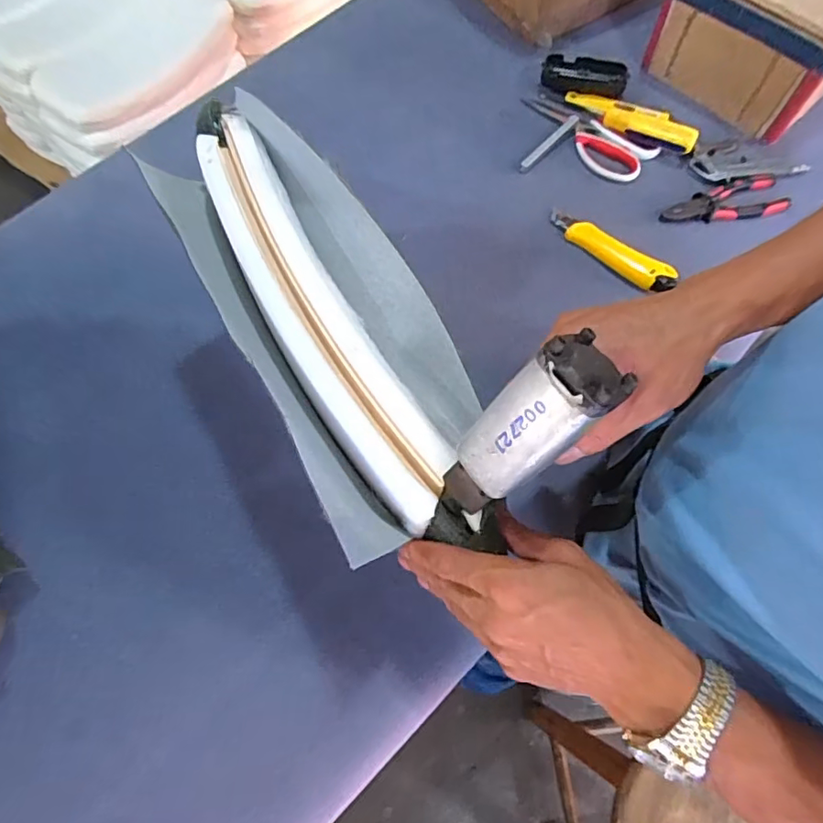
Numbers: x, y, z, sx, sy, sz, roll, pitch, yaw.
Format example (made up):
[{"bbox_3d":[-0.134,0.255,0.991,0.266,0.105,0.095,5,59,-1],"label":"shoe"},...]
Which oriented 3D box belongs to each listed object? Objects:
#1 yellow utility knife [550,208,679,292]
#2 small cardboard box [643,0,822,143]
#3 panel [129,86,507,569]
[{"bbox_3d":[0.229,-0.190,0.633,0.159,0.014,0.036,38,74,14],"label":"yellow utility knife"},{"bbox_3d":[0.454,-0.491,0.683,0.223,0.135,0.208,-39,73,-13],"label":"small cardboard box"},{"bbox_3d":[-0.063,-0.074,0.392,0.136,0.062,0.379,-27,74,-9],"label":"panel"}]

